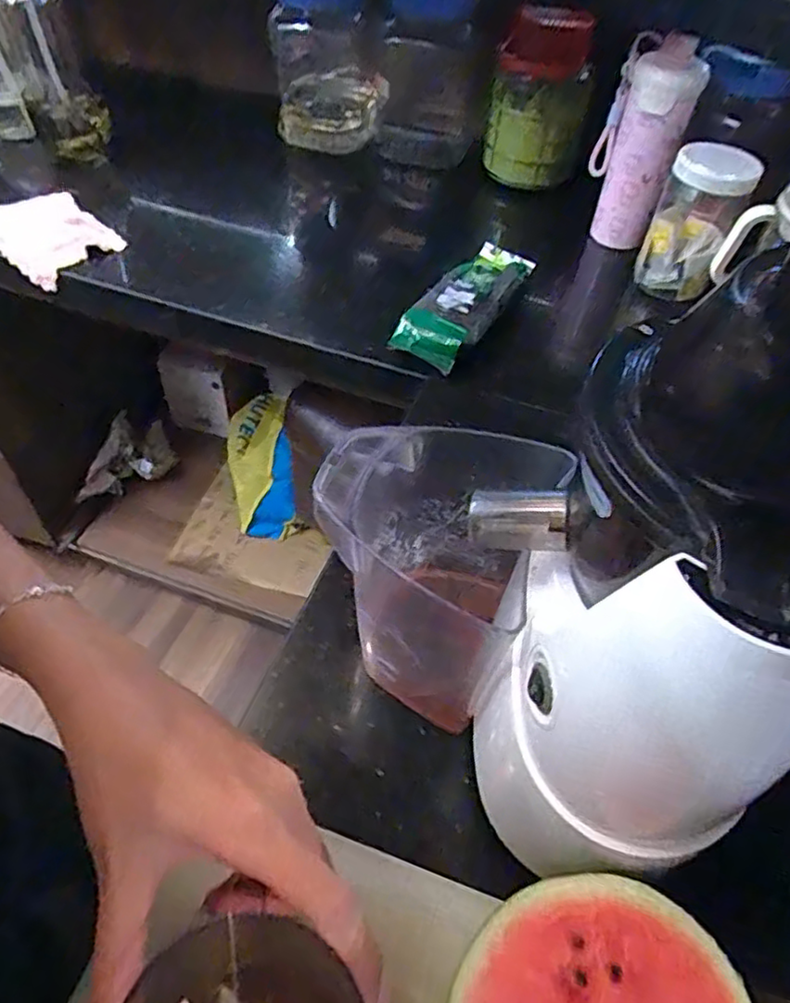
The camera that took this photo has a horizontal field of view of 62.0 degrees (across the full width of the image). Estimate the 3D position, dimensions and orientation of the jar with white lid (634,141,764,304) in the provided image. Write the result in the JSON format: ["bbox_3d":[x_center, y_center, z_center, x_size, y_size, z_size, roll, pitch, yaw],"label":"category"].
[{"bbox_3d":[0.368,-0.342,0.817,0.096,0.158,0.082,21,52,12],"label":"jar with white lid"}]

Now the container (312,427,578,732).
[{"bbox_3d":[0.024,0.040,0.438,0.132,0.156,0.131,25,53,15],"label":"container"}]

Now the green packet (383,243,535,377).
[{"bbox_3d":[0.083,-0.224,0.733,0.082,0.039,0.216,26,53,16],"label":"green packet"}]

